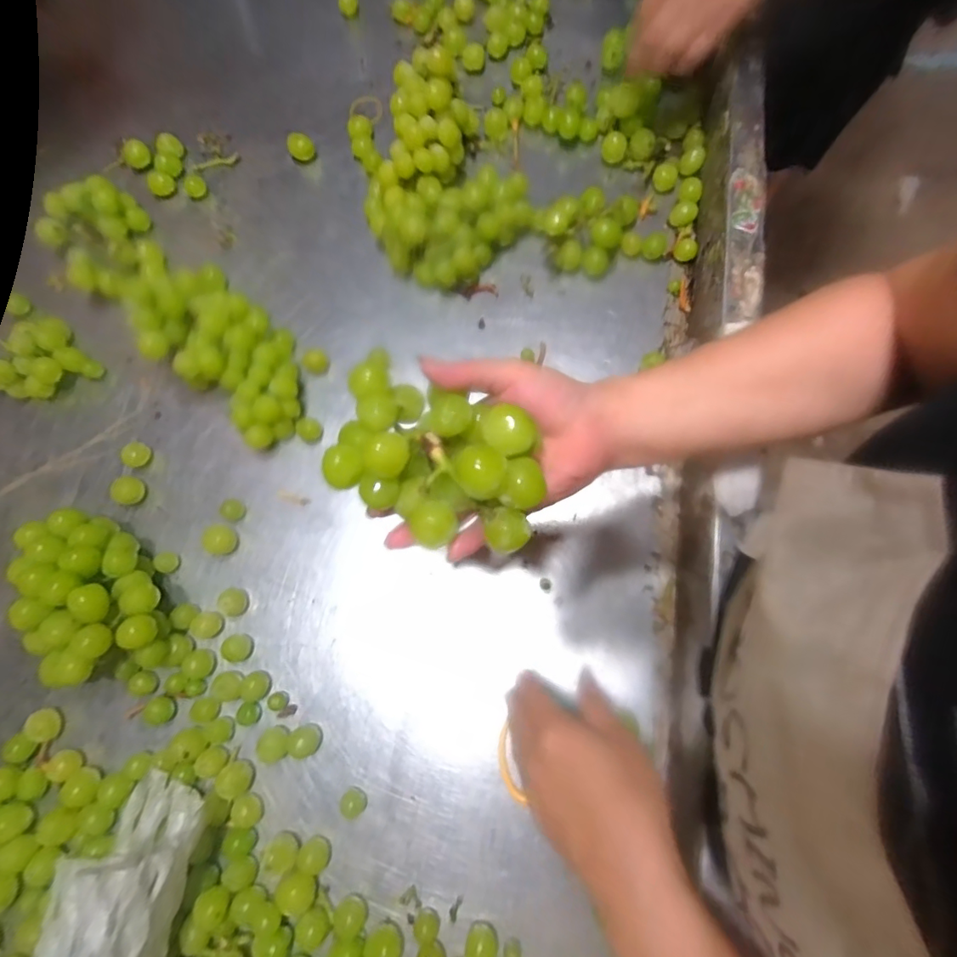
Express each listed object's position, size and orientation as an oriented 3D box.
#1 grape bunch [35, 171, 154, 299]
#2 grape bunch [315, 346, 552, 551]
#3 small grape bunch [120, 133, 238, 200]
[{"bbox_3d":[-0.420,-0.271,0.567,0.105,0.040,0.127,-40,75,-8],"label":"grape bunch"},{"bbox_3d":[-0.024,-0.016,0.273,0.120,0.041,0.083,18,77,6],"label":"grape bunch"},{"bbox_3d":[-0.358,-0.366,0.602,0.137,0.024,0.071,20,76,10],"label":"small grape bunch"}]

